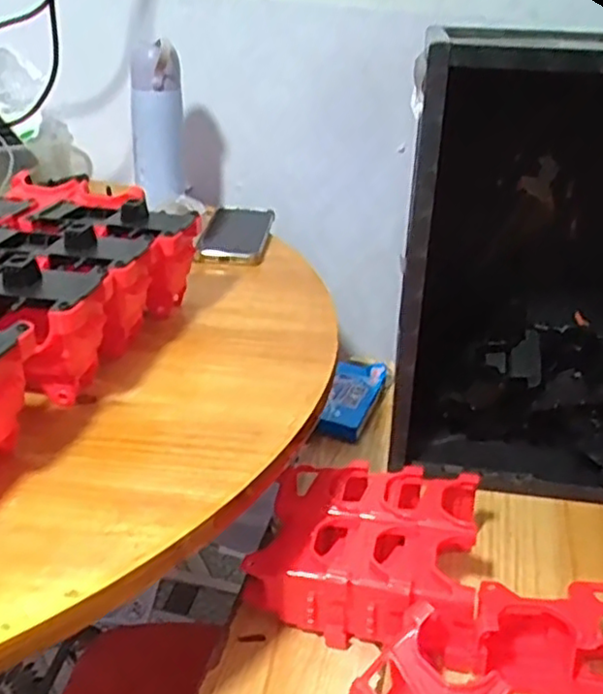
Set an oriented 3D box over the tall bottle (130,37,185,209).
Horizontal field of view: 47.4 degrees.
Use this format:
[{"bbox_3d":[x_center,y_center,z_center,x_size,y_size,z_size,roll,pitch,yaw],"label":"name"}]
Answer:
[{"bbox_3d":[-0.177,-0.276,0.853,0.060,0.184,0.053,-4,27,-14],"label":"tall bottle"}]

